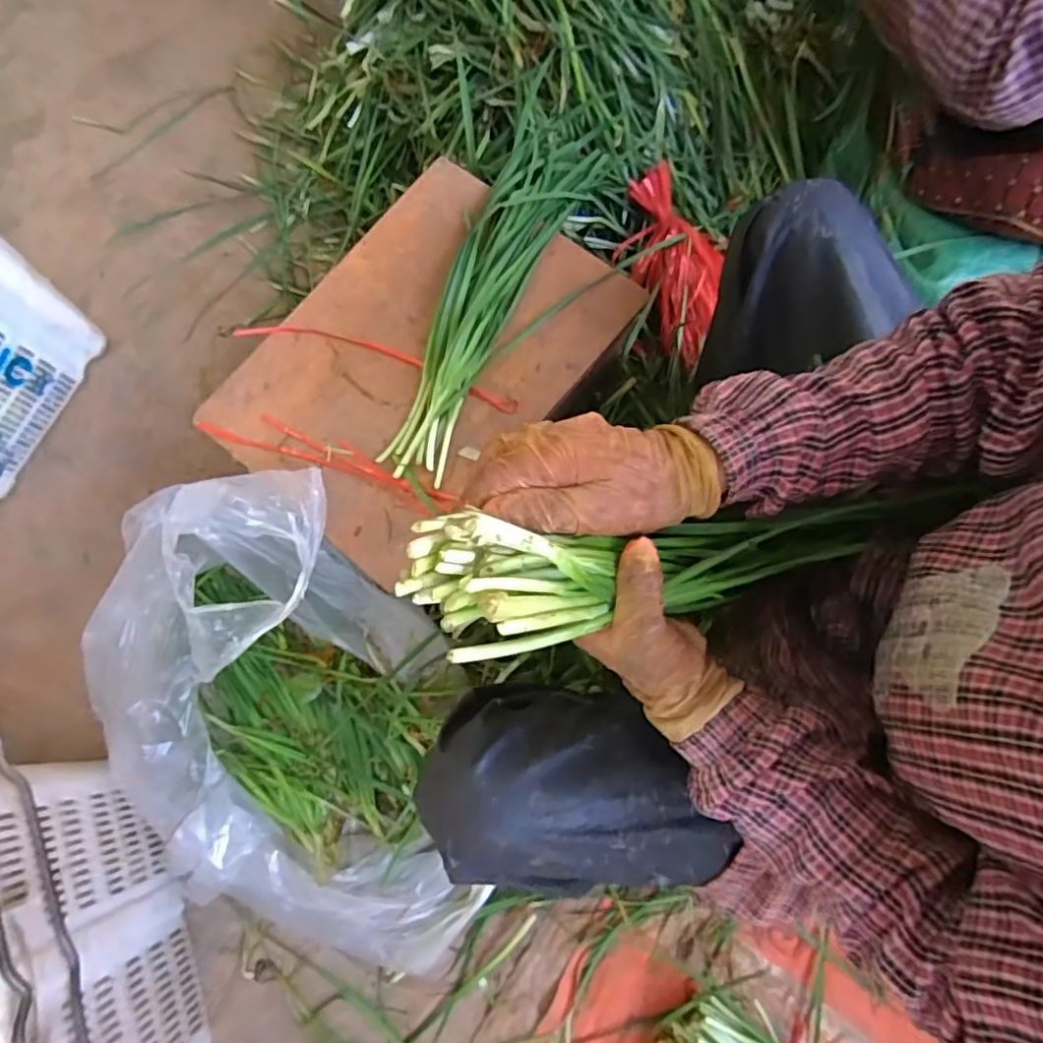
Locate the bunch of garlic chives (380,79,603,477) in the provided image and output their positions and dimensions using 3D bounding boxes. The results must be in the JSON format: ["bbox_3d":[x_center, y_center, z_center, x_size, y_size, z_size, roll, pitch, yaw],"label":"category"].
[{"bbox_3d":[-0.022,-0.298,0.728,0.117,0.049,0.532,18,77,7],"label":"bunch of garlic chives"}]

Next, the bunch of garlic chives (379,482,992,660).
[{"bbox_3d":[0.107,0.024,0.371,0.340,0.065,0.080,-4,75,-19],"label":"bunch of garlic chives"}]

